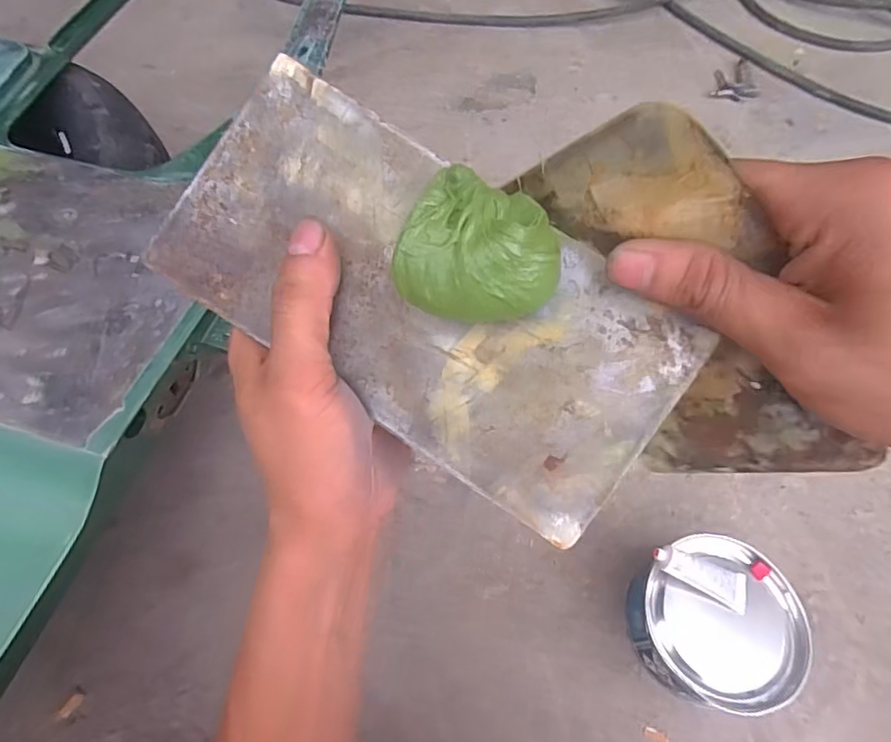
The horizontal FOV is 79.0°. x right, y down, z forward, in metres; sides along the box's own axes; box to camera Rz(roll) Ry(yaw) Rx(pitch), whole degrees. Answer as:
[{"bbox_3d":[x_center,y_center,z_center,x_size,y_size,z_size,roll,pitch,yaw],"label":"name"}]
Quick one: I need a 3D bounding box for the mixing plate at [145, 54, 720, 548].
[{"bbox_3d":[-0.010,-0.027,0.207,0.195,0.009,0.095,35,94,4],"label":"mixing plate"}]

